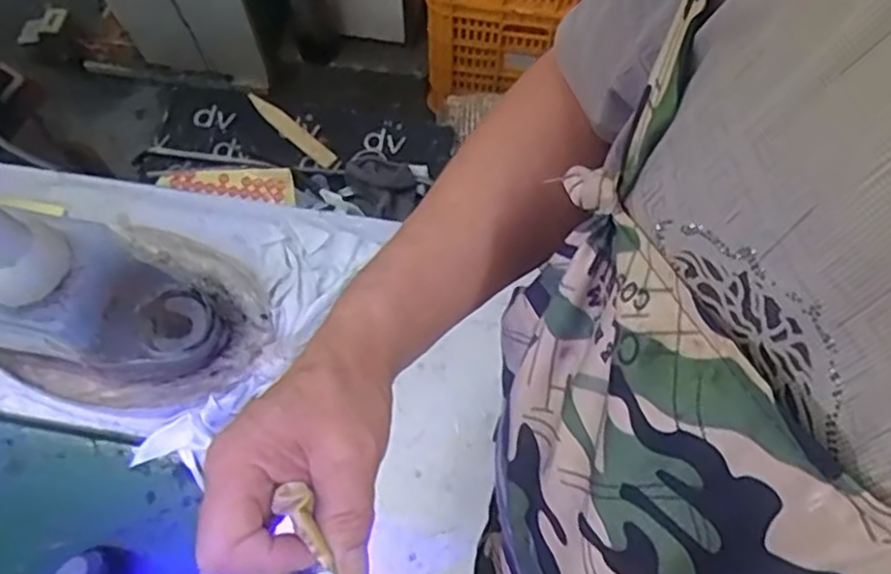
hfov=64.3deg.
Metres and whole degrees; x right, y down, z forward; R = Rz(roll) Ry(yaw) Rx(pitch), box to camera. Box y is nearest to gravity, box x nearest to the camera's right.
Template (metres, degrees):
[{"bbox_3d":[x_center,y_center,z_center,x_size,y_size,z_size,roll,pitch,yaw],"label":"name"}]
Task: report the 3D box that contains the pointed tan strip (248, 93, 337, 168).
[{"bbox_3d":[-0.195,-0.199,0.893,0.150,0.009,0.023,39,72,14],"label":"pointed tan strip"}]

